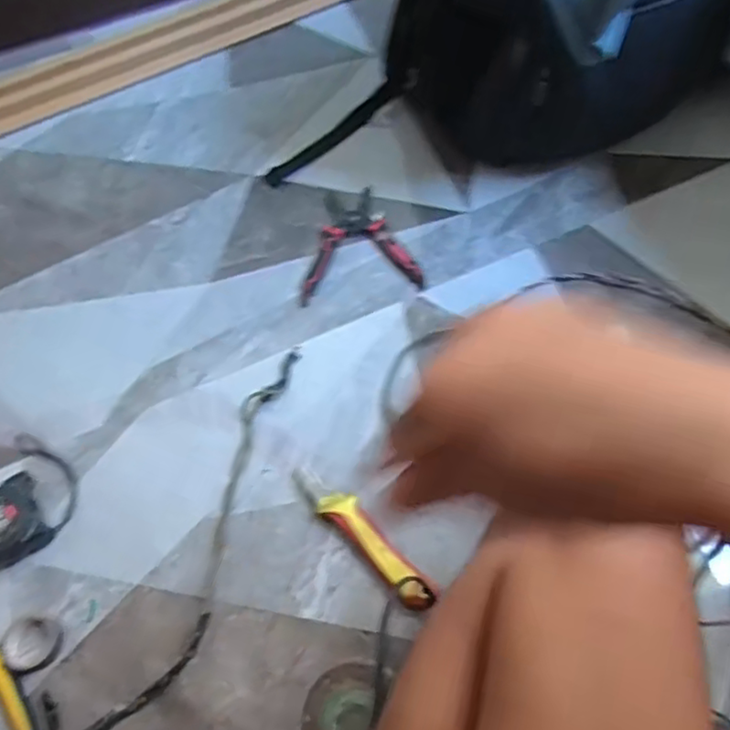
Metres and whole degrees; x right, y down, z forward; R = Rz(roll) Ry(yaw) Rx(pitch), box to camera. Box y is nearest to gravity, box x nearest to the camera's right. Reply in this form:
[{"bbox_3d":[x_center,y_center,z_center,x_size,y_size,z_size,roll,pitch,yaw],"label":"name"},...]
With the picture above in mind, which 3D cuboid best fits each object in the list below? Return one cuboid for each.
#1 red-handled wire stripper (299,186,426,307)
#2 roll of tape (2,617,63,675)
[{"bbox_3d":[-0.013,-0.140,0.723,0.132,0.015,0.145,-10,61,-2],"label":"red-handled wire stripper"},{"bbox_3d":[-0.278,0.233,0.538,0.046,0.018,0.042,-1,61,2],"label":"roll of tape"}]

